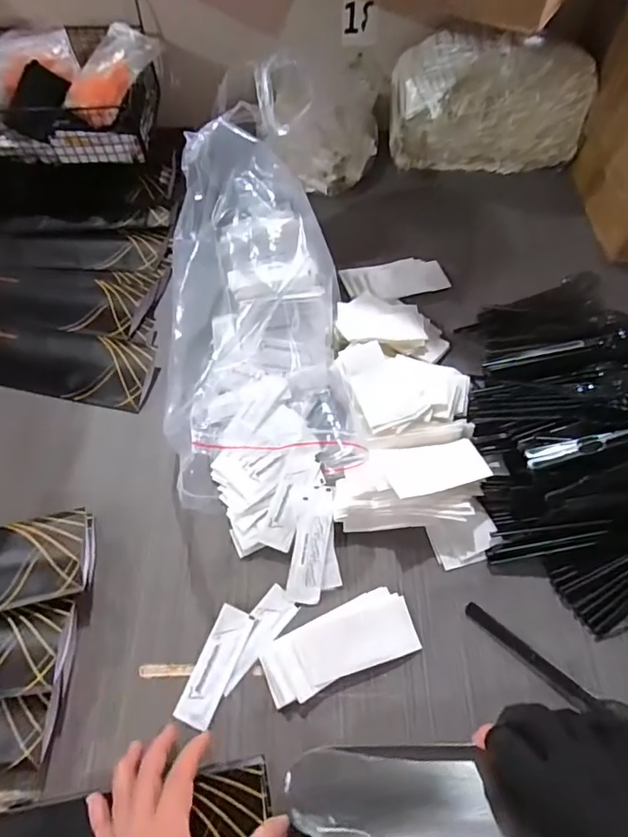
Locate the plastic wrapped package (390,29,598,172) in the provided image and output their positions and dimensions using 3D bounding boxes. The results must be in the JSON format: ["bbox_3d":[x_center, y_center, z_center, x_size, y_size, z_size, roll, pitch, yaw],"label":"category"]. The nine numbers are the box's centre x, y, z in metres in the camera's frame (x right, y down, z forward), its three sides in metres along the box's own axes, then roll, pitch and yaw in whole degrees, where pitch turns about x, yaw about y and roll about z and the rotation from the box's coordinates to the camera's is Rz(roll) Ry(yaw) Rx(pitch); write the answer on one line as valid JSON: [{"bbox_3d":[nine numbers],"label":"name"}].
[{"bbox_3d":[0.236,-0.419,0.705,0.259,0.149,0.101,10,61,7],"label":"plastic wrapped package"}]

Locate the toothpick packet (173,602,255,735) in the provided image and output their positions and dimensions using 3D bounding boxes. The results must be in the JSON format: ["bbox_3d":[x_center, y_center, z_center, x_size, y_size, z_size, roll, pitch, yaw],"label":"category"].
[{"bbox_3d":[-0.081,0.205,0.432,0.031,0.008,0.091,20,63,12],"label":"toothpick packet"}]

